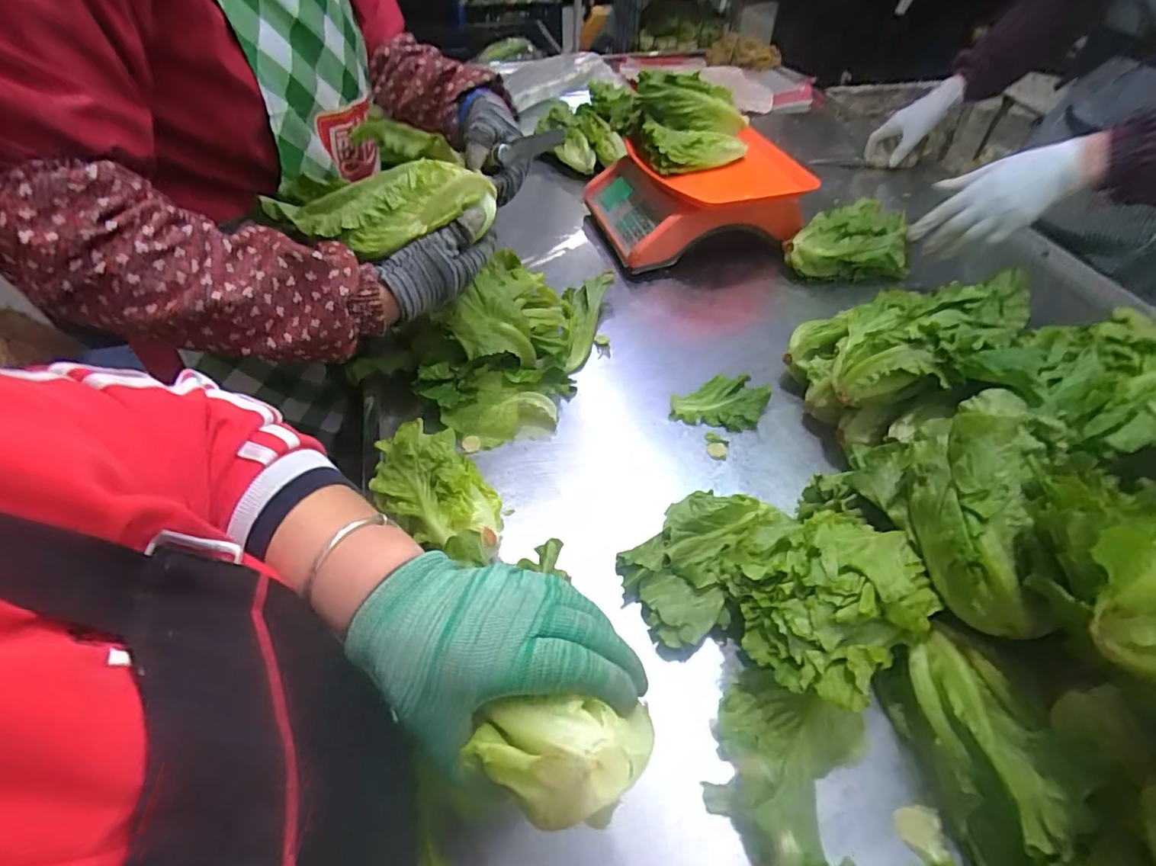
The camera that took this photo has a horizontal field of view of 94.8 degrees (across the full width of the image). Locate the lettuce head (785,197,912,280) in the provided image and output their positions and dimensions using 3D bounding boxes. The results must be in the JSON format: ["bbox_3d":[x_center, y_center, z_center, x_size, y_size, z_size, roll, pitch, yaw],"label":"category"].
[{"bbox_3d":[0.408,-0.301,0.835,0.186,0.084,0.122,-1,50,-4],"label":"lettuce head"}]

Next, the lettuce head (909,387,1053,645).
[{"bbox_3d":[0.301,0.056,0.411,0.074,0.071,0.178,8,74,4],"label":"lettuce head"}]

